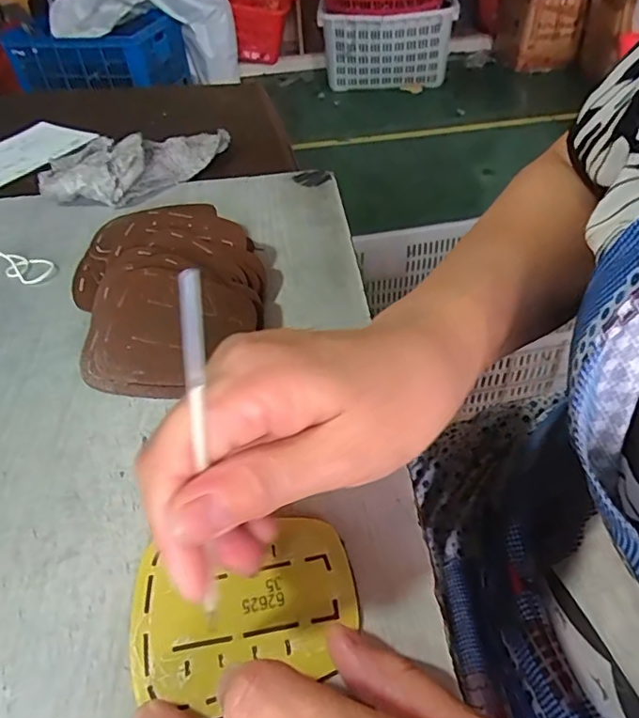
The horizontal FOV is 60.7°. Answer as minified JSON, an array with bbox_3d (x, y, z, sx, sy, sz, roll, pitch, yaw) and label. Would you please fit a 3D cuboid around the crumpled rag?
[{"bbox_3d":[-0.151,-0.175,0.475,0.068,0.036,0.171,30,53,29],"label":"crumpled rag"}]

